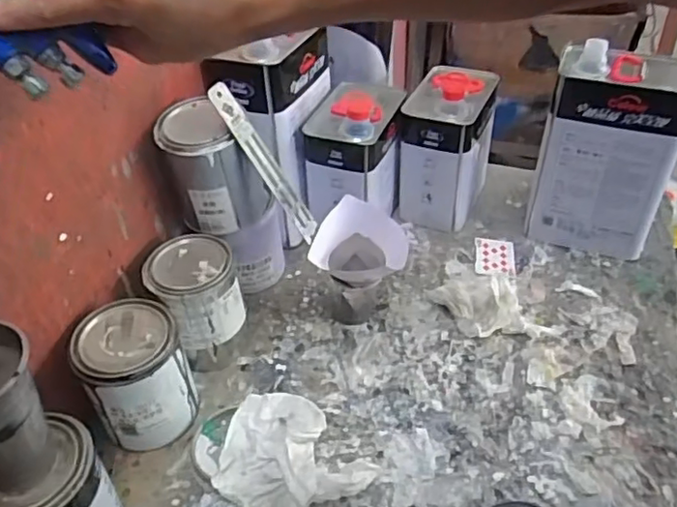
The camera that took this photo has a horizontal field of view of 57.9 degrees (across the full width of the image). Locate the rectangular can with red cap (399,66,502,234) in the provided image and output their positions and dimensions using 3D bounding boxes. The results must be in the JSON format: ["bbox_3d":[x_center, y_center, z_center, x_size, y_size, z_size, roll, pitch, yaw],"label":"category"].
[{"bbox_3d":[0.165,-0.165,0.932,0.114,0.207,0.159,14,43,18],"label":"rectangular can with red cap"}]

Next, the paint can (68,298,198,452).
[{"bbox_3d":[-0.216,0.135,0.662,0.100,0.139,0.096,-1,41,1],"label":"paint can"}]

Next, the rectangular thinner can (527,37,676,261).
[{"bbox_3d":[0.367,-0.136,0.842,0.164,0.264,0.100,13,43,17],"label":"rectangular thinner can"}]

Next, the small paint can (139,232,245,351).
[{"bbox_3d":[-0.172,0.043,0.731,0.095,0.087,0.104,-1,41,1],"label":"small paint can"}]

